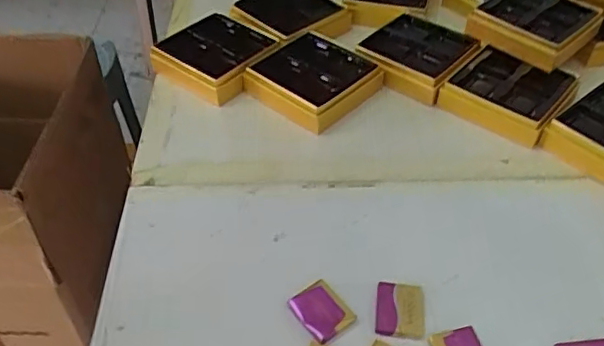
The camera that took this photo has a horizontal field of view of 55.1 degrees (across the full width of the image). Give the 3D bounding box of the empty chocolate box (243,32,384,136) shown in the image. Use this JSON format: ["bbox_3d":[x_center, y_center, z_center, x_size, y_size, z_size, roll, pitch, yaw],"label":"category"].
[{"bbox_3d":[0.010,-0.096,0.561,0.110,0.022,0.101,33,54,29],"label":"empty chocolate box"}]

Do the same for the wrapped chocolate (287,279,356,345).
[{"bbox_3d":[0.013,0.093,0.396,0.031,0.005,0.040,-28,52,-25],"label":"wrapped chocolate"}]

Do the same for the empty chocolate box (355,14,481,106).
[{"bbox_3d":[0.116,-0.121,0.582,0.095,0.024,0.101,28,52,26],"label":"empty chocolate box"}]

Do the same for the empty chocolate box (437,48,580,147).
[{"bbox_3d":[0.192,-0.074,0.543,0.097,0.026,0.095,31,53,27],"label":"empty chocolate box"}]

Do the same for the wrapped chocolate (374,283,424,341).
[{"bbox_3d":[0.067,0.093,0.395,0.033,0.004,0.039,6,46,6],"label":"wrapped chocolate"}]

